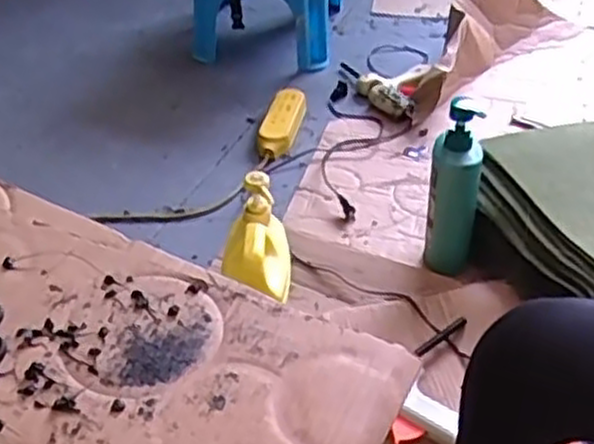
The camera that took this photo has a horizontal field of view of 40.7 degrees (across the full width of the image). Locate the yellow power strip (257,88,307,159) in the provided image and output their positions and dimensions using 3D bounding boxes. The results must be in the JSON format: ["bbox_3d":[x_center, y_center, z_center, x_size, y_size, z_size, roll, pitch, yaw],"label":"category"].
[{"bbox_3d":[-0.026,-0.182,1.448,0.065,0.032,0.204,8,40,12],"label":"yellow power strip"}]

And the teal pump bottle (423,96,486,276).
[{"bbox_3d":[0.214,-0.037,1.096,0.067,0.256,0.063,9,40,13],"label":"teal pump bottle"}]

